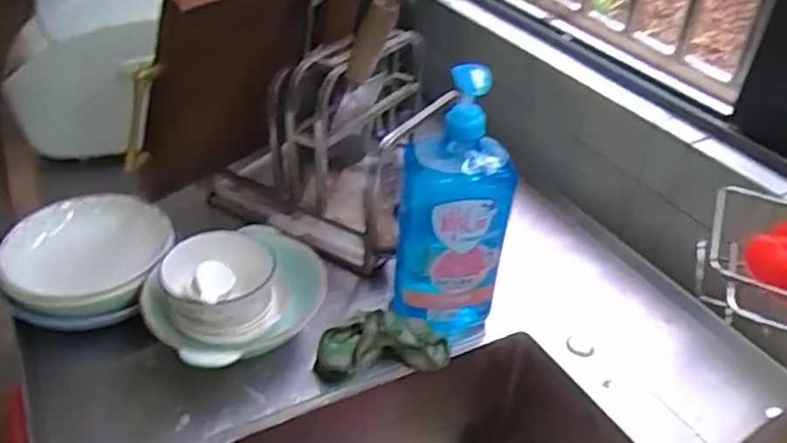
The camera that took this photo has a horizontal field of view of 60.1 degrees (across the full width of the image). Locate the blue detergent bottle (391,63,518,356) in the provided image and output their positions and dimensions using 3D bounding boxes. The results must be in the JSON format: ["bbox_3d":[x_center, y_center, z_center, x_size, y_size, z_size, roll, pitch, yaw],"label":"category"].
[{"bbox_3d":[0.060,-0.006,0.676,0.106,0.286,0.062,8,35,4],"label":"blue detergent bottle"}]

